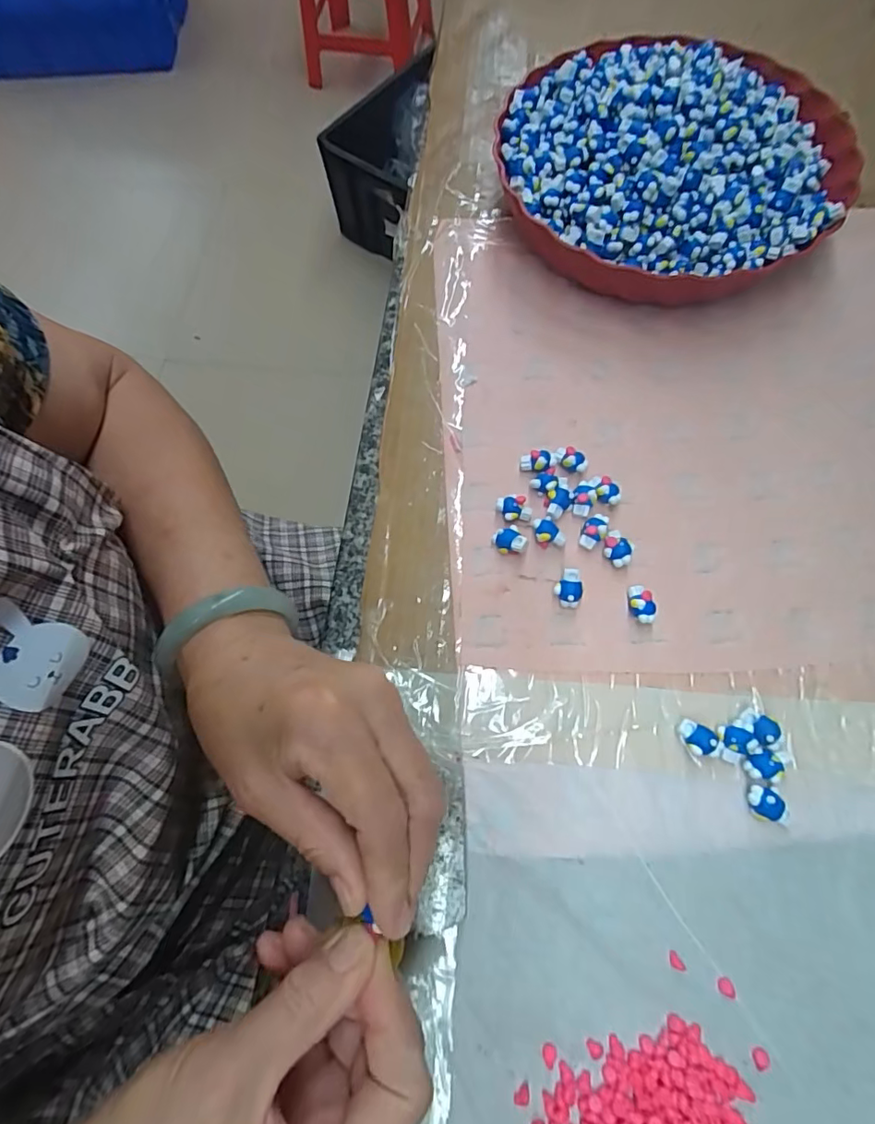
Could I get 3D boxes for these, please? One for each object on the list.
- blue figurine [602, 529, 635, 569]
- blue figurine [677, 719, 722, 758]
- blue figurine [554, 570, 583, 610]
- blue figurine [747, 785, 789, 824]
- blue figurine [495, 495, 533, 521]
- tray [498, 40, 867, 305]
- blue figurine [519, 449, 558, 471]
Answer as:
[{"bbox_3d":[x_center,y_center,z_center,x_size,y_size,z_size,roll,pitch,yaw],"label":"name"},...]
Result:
[{"bbox_3d":[0.106,-0.007,0.306,0.018,0.012,0.016,39,75,15],"label":"blue figurine"},{"bbox_3d":[0.135,0.092,0.269,0.021,0.011,0.014,28,72,11],"label":"blue figurine"},{"bbox_3d":[0.075,0.015,0.298,0.016,0.013,0.019,17,70,7],"label":"blue figurine"},{"bbox_3d":[0.164,0.120,0.259,0.018,0.009,0.016,7,69,4],"label":"blue figurine"},{"bbox_3d":[0.046,-0.031,0.316,0.022,0.011,0.014,8,69,4],"label":"blue figurine"},{"bbox_3d":[0.163,-0.282,0.371,0.232,0.071,0.243,36,74,14],"label":"tray"},{"bbox_3d":[0.063,-0.063,0.327,0.022,0.011,0.012,0,69,1],"label":"blue figurine"}]

